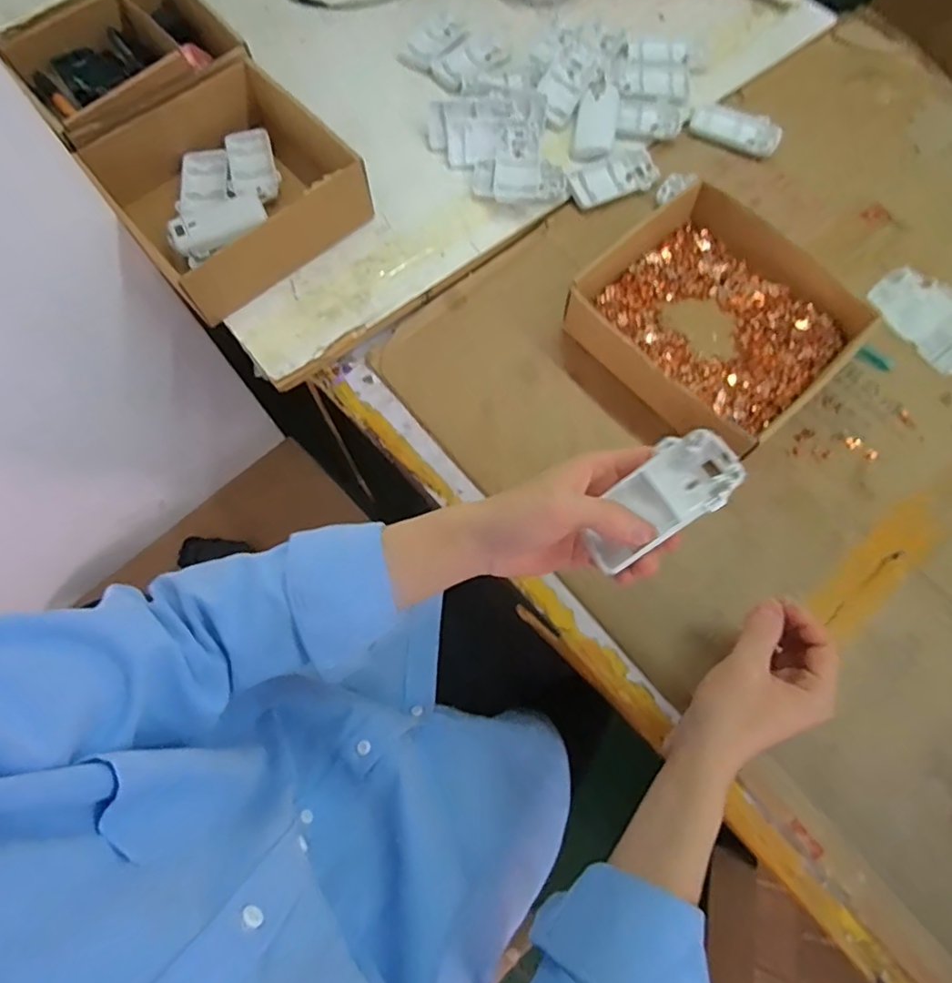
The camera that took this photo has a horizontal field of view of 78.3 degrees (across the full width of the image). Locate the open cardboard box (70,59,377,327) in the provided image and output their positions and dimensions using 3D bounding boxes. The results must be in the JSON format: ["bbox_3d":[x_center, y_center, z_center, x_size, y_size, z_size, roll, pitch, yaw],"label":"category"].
[{"bbox_3d":[-0.247,-0.300,0.588,0.209,0.073,0.199,-41,75,-12],"label":"open cardboard box"}]

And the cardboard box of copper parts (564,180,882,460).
[{"bbox_3d":[0.215,-0.164,0.539,0.200,0.054,0.228,-38,75,-11],"label":"cardboard box of copper parts"}]

